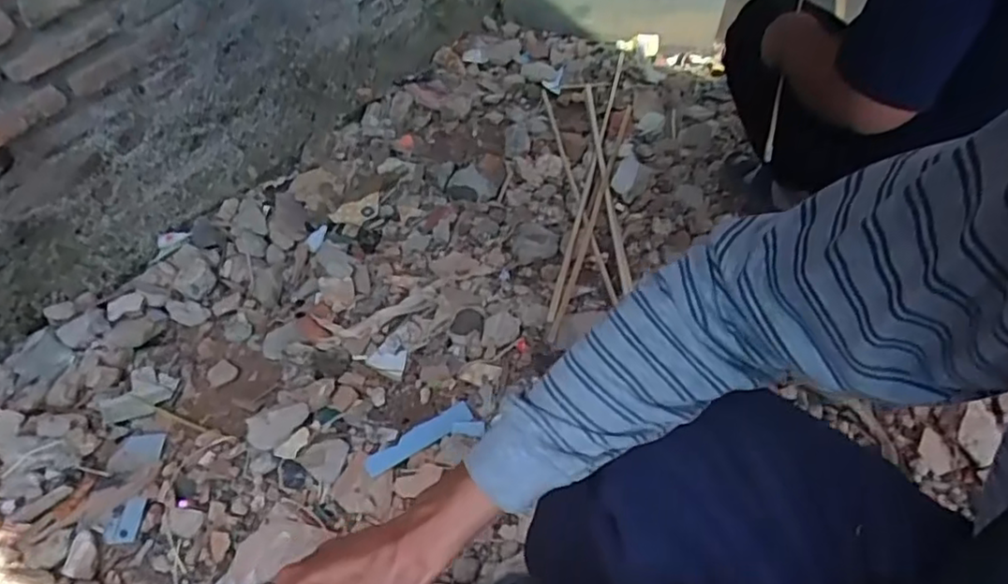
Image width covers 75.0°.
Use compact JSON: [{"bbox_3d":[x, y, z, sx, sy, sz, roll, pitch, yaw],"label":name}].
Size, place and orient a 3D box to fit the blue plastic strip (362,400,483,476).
[{"bbox_3d":[-0.137,0.258,1.118,0.202,0.029,0.074,-25,49,-16],"label":"blue plastic strip"}]

